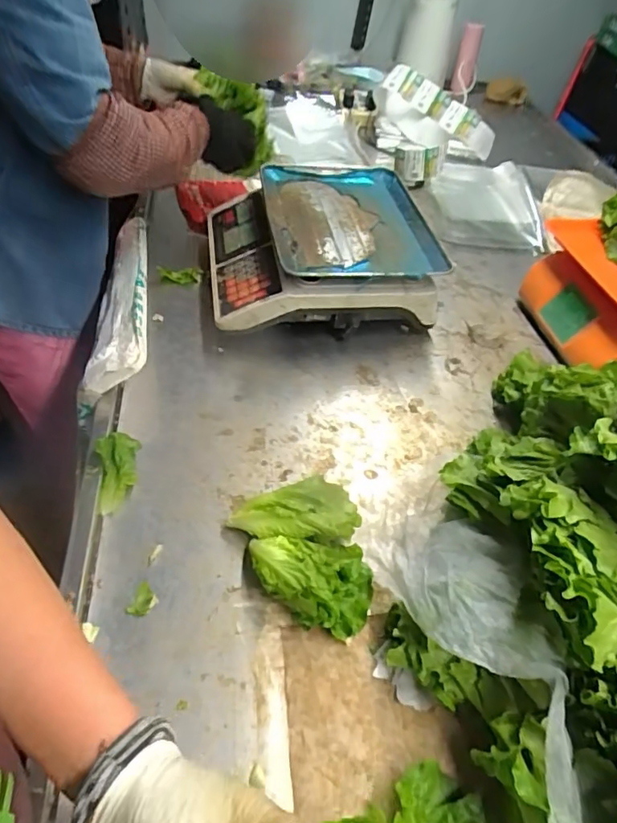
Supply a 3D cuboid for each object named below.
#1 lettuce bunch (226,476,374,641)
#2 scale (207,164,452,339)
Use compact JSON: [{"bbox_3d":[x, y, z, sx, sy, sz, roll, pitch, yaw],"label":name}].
[{"bbox_3d":[-0.002,0.139,0.505,0.116,0.052,0.141,-7,48,-13],"label":"lettuce bunch"},{"bbox_3d":[0.009,-0.256,0.835,0.330,0.118,0.332,-6,48,-12],"label":"scale"}]

